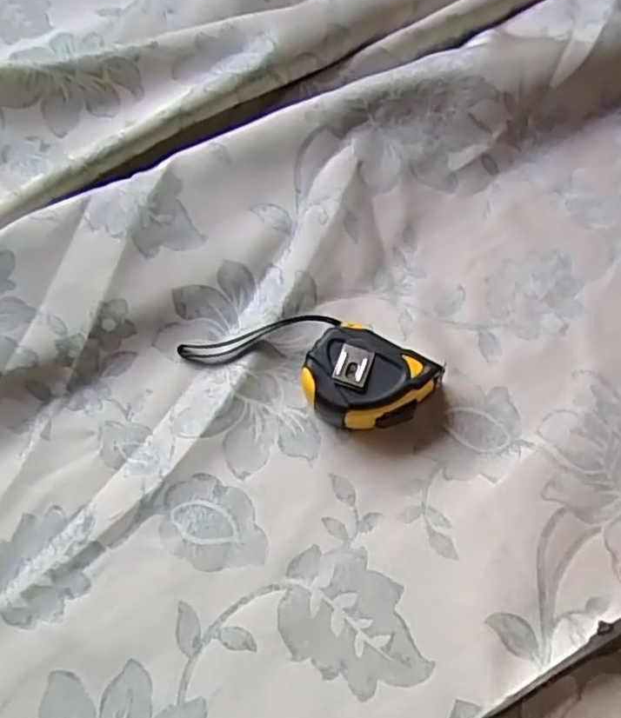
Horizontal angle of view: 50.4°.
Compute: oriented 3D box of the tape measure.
[{"bbox_3d":[-0.001,0.000,0.468,0.172,0.041,0.068,27,70,14],"label":"tape measure"}]

